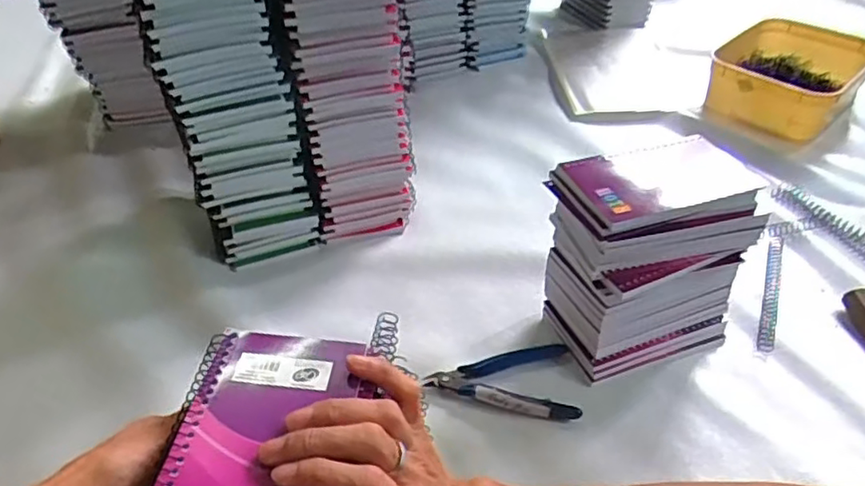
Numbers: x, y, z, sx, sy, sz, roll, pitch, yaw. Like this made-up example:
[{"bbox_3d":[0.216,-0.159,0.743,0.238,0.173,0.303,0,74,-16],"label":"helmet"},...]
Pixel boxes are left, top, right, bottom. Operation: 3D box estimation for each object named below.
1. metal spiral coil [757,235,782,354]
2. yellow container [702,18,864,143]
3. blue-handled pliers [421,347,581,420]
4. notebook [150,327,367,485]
[{"bbox_3d":[0.313,0.046,0.577,0.015,0.014,0.157,19,44,19],"label":"metal spiral coil"},{"bbox_3d":[0.474,-0.226,0.832,0.156,0.068,0.244,30,48,29],"label":"yellow container"},{"bbox_3d":[0.054,0.108,0.490,0.112,0.013,0.070,-1,41,-4],"label":"blue-handled pliers"},{"bbox_3d":[-0.084,0.094,0.303,0.081,0.007,0.129,4,41,3],"label":"notebook"}]

